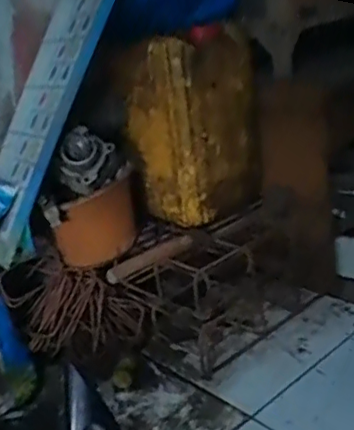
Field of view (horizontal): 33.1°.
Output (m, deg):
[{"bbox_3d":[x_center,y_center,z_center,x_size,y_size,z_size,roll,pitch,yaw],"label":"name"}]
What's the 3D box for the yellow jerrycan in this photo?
[{"bbox_3d":[0.038,-0.181,1.208,0.197,0.368,0.200,11,27,38],"label":"yellow jerrycan"}]

